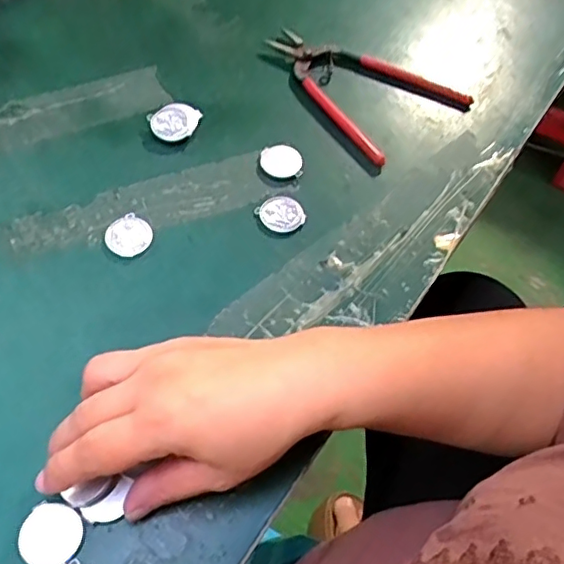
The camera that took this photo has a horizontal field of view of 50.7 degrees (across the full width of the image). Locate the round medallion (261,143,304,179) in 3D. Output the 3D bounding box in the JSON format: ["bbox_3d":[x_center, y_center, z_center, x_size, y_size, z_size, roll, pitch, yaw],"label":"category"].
[{"bbox_3d":[0.000,-0.088,0.430,0.030,0.004,0.029,4,58,-6],"label":"round medallion"}]

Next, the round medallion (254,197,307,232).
[{"bbox_3d":[0.000,-0.046,0.412,0.028,0.006,0.030,4,58,-6],"label":"round medallion"}]

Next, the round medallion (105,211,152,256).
[{"bbox_3d":[-0.100,-0.031,0.388,0.028,0.004,0.029,4,58,-6],"label":"round medallion"}]

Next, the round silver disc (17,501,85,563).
[{"bbox_3d":[-0.114,0.123,0.292,0.029,0.004,0.029,4,58,-6],"label":"round silver disc"}]

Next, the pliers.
[{"bbox_3d":[0.070,-0.170,0.484,0.111,0.015,0.150,-30,67,-24],"label":"pliers"}]

